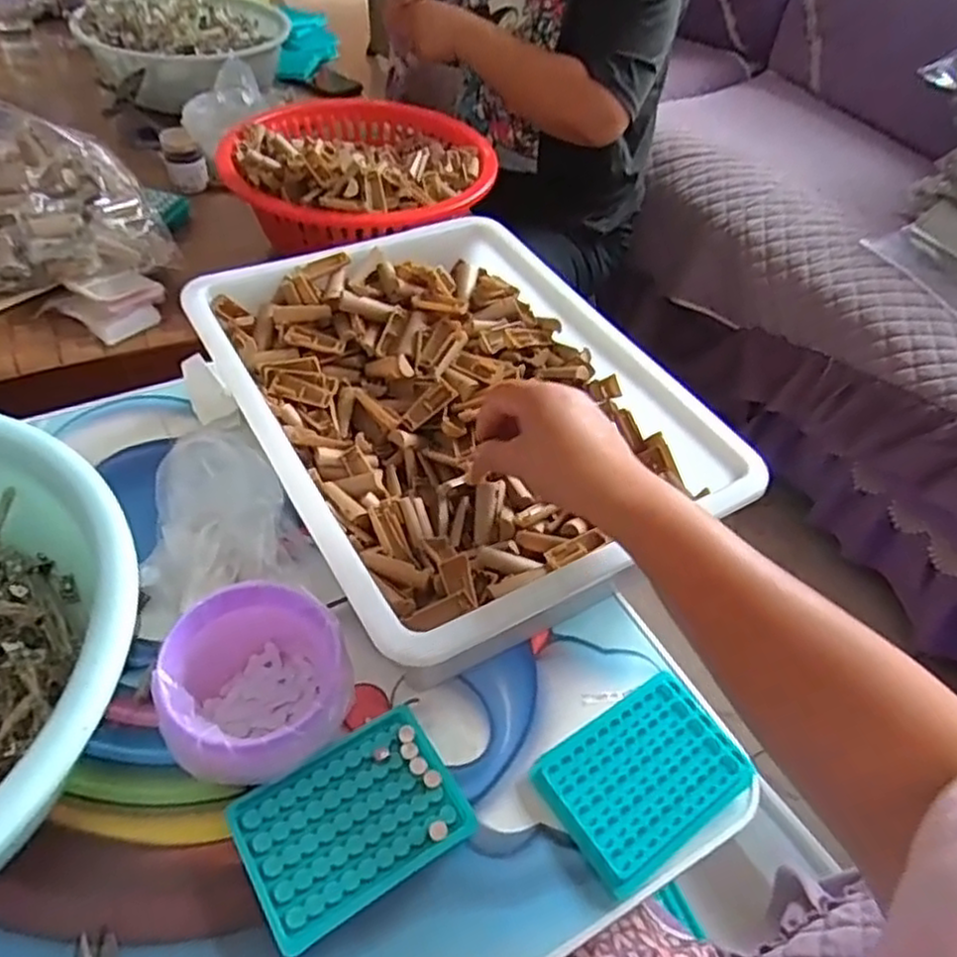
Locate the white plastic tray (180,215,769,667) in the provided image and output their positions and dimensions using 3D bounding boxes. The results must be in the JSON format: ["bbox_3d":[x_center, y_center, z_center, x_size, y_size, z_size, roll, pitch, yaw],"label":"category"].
[{"bbox_3d":[-0.021,-0.060,0.598,0.314,0.080,0.395,-22,53,-25],"label":"white plastic tray"}]

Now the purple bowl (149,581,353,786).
[{"bbox_3d":[-0.145,0.137,0.476,0.111,0.086,0.123,-16,51,-20],"label":"purple bowl"}]

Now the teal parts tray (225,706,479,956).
[{"bbox_3d":[-0.080,0.219,0.462,0.130,0.029,0.095,-24,54,-26],"label":"teal parts tray"}]

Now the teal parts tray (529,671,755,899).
[{"bbox_3d":[0.115,0.205,0.503,0.135,0.021,0.095,-24,54,-26],"label":"teal parts tray"}]

